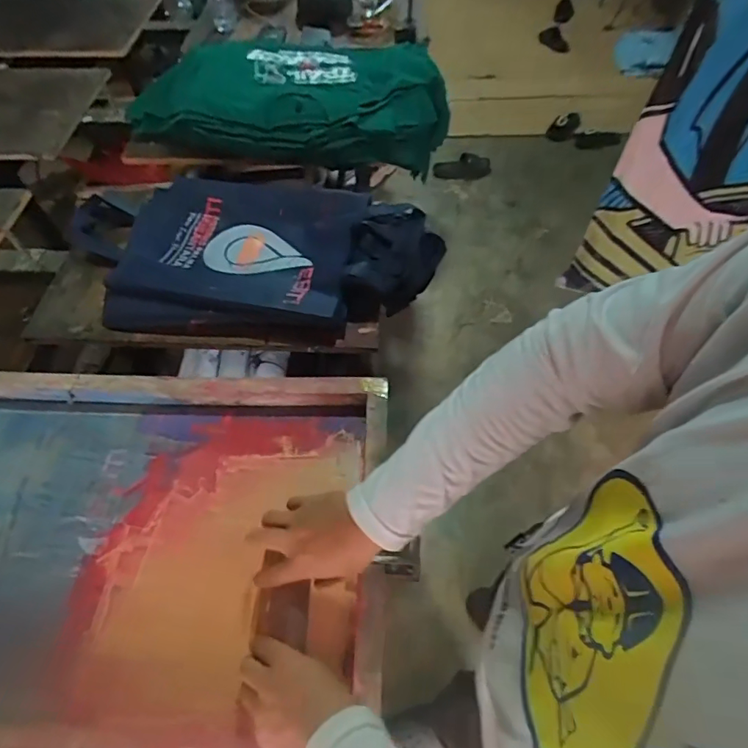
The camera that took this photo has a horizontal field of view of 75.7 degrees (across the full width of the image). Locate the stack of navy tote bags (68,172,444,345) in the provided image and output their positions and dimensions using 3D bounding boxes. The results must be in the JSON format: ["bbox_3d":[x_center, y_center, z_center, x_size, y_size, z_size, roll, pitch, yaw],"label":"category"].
[{"bbox_3d":[-0.235,-0.203,0.843,0.682,0.073,0.320,9,59,10],"label":"stack of navy tote bags"}]

